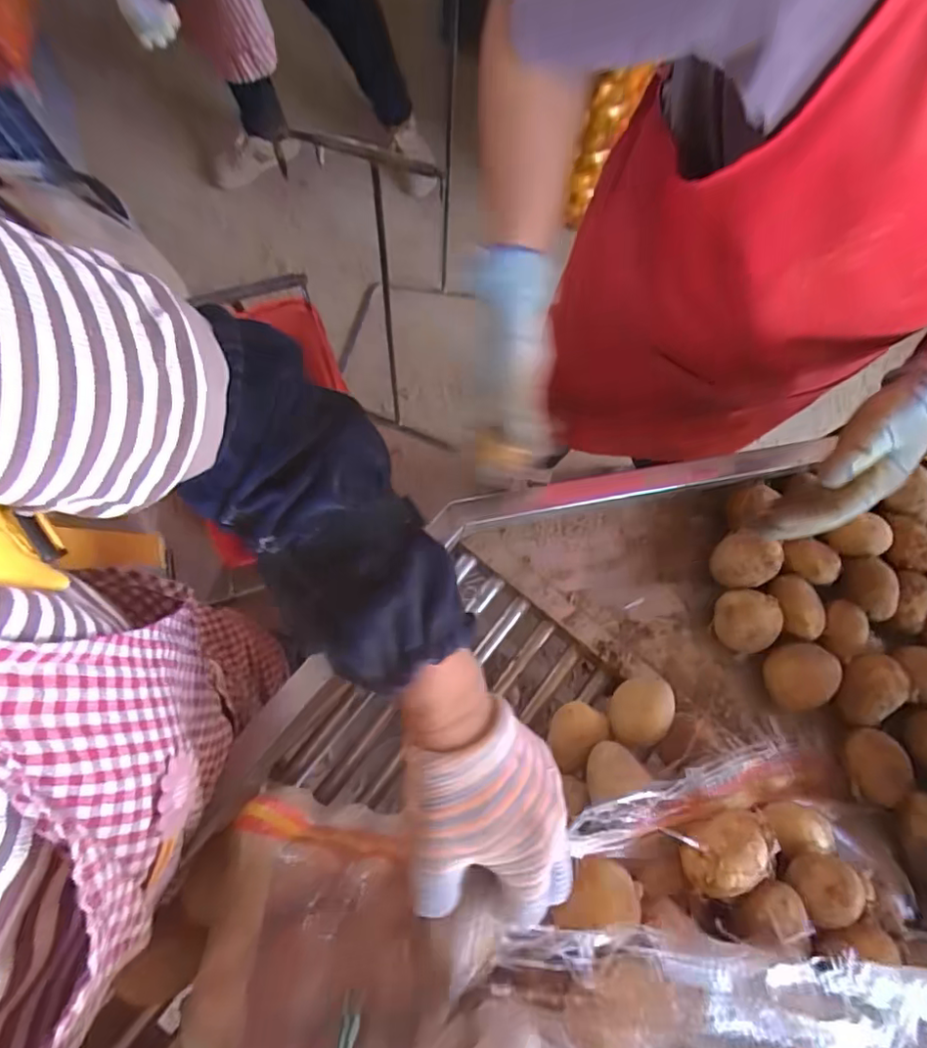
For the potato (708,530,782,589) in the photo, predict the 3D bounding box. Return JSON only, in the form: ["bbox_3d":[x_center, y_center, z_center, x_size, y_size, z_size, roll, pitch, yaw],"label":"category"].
[{"bbox_3d":[0.266,0.035,0.553,0.055,0.062,0.050,0,77,-2],"label":"potato"}]

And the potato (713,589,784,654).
[{"bbox_3d":[0.266,0.093,0.549,0.049,0.051,0.056,0,77,-2],"label":"potato"}]

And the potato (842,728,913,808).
[{"bbox_3d":[0.367,0.217,0.515,0.038,0.035,0.061,10,77,1],"label":"potato"}]

